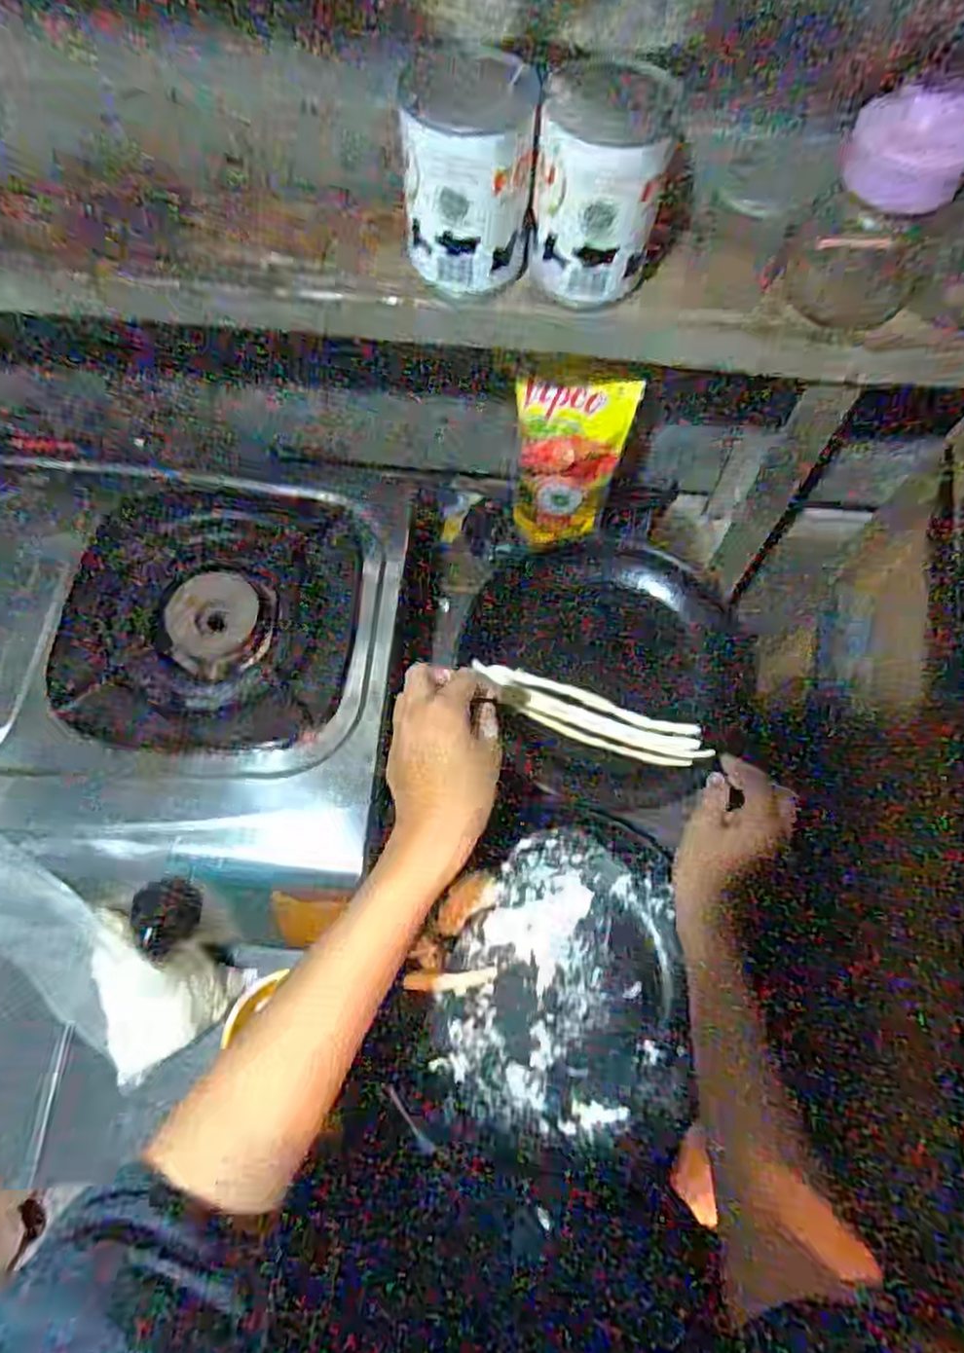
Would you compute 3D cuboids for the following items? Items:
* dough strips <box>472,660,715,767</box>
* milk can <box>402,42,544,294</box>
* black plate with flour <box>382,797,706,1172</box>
[{"bbox_3d":[0.093,0.033,0.633,0.200,0.019,0.045,21,71,7],"label":"dough strips"},{"bbox_3d":[-0.006,-0.283,0.422,0.069,0.097,0.068,0,70,0],"label":"milk can"},{"bbox_3d":[0.042,0.226,0.552,0.211,0.024,0.245,0,70,0],"label":"black plate with flour"}]

